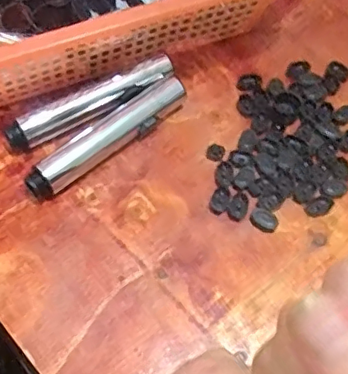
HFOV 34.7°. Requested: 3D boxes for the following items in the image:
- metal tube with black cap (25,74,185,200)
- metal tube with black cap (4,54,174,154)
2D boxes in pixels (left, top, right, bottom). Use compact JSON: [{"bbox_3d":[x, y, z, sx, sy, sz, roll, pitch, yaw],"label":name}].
[{"bbox_3d":[-0.053,-0.041,0.455,0.150,0.024,0.025,-37,68,-20],"label":"metal tube with black cap"},{"bbox_3d":[-0.067,-0.070,0.467,0.150,0.026,0.026,-28,65,-16],"label":"metal tube with black cap"}]

